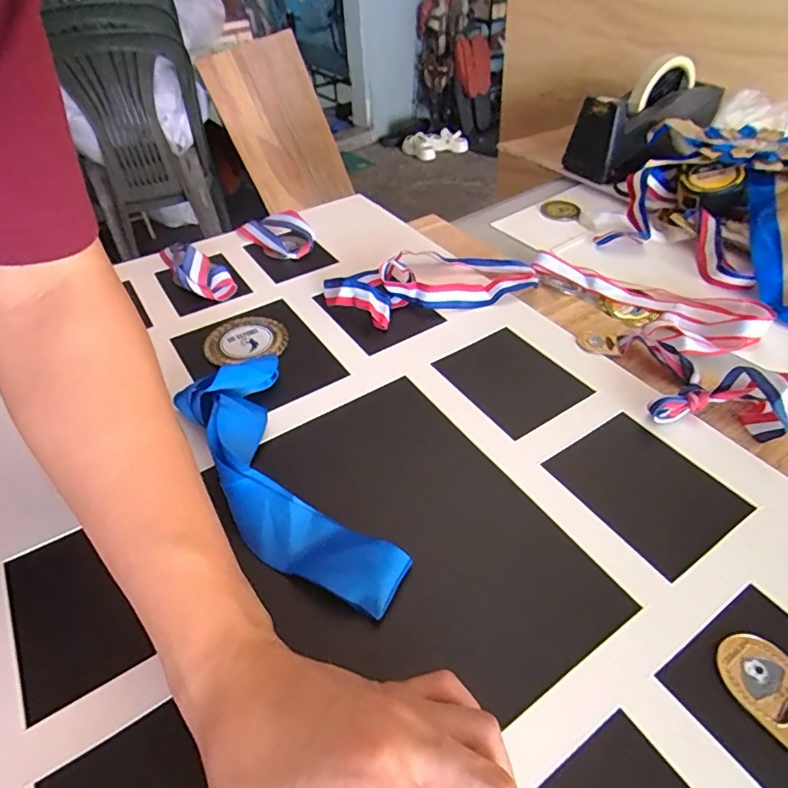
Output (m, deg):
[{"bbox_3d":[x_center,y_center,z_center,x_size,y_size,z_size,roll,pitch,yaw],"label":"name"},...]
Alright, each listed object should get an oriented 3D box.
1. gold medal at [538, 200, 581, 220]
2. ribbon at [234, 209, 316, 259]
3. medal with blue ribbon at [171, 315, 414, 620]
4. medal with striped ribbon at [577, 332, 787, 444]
[{"bbox_3d":[0.212,-0.235,0.657,0.047,0.009,0.041,10,58,23],"label":"gold medal"},{"bbox_3d":[-0.133,-0.188,0.594,0.095,0.028,0.048,23,50,22],"label":"ribbon"},{"bbox_3d":[-0.097,0.021,0.378,0.101,0.039,0.313,-19,48,-17],"label":"medal with blue ribbon"},{"bbox_3d":[0.217,-0.019,0.407,0.077,0.041,0.166,-24,46,-22],"label":"medal with striped ribbon"}]

